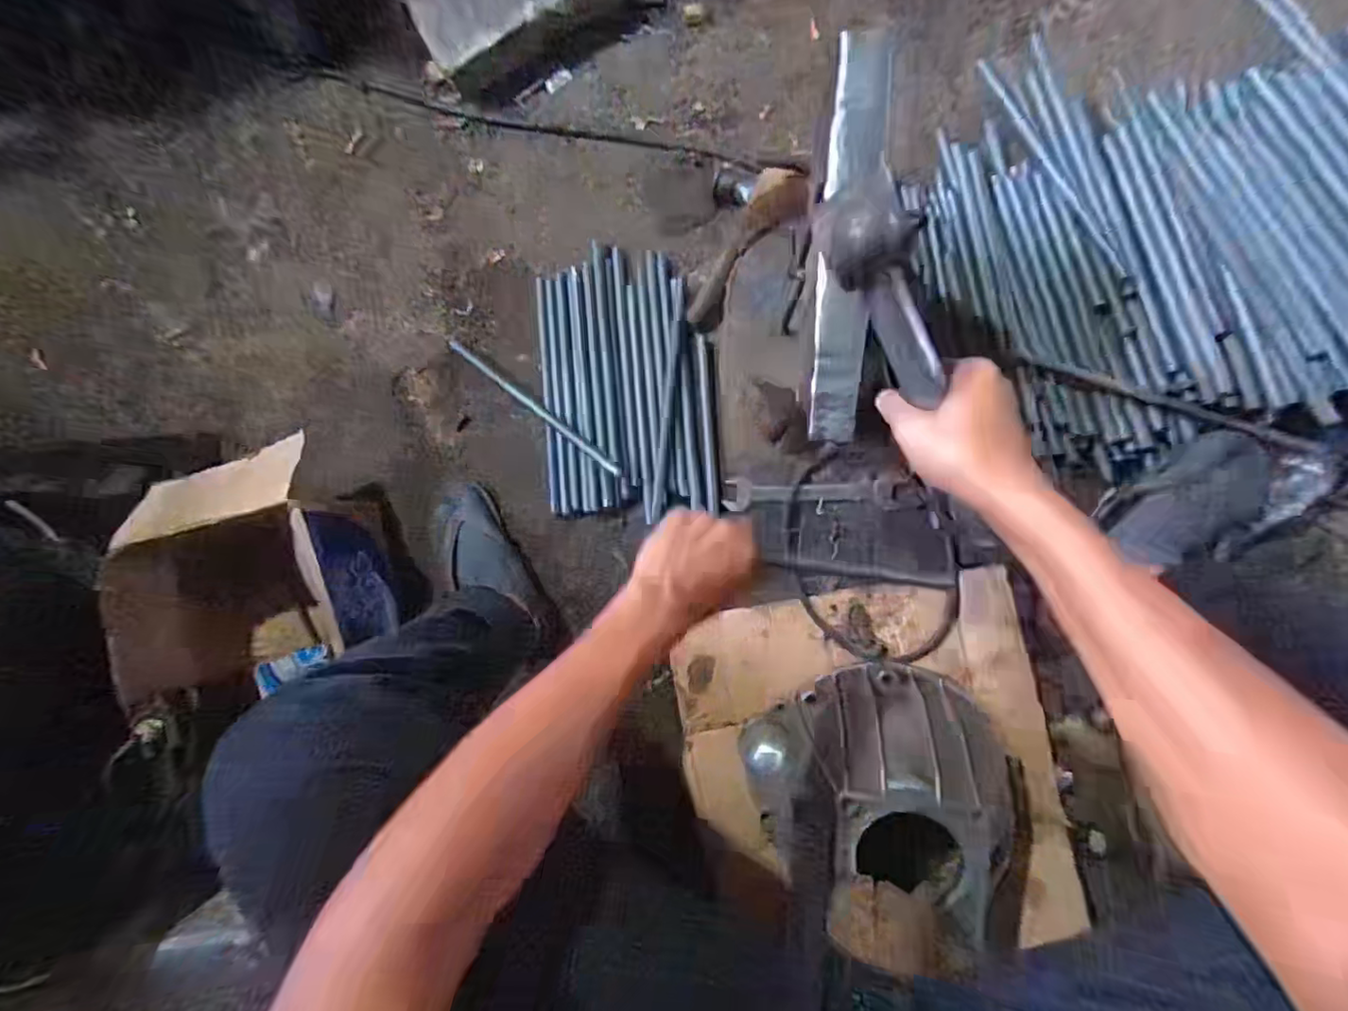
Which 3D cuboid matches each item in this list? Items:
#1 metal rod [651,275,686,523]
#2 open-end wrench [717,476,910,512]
[{"bbox_3d":[-0.008,-0.148,0.802,0.019,0.010,0.329,6,87,6],"label":"metal rod"},{"bbox_3d":[0.182,-0.015,0.777,0.225,0.013,0.041,0,86,6],"label":"open-end wrench"}]

